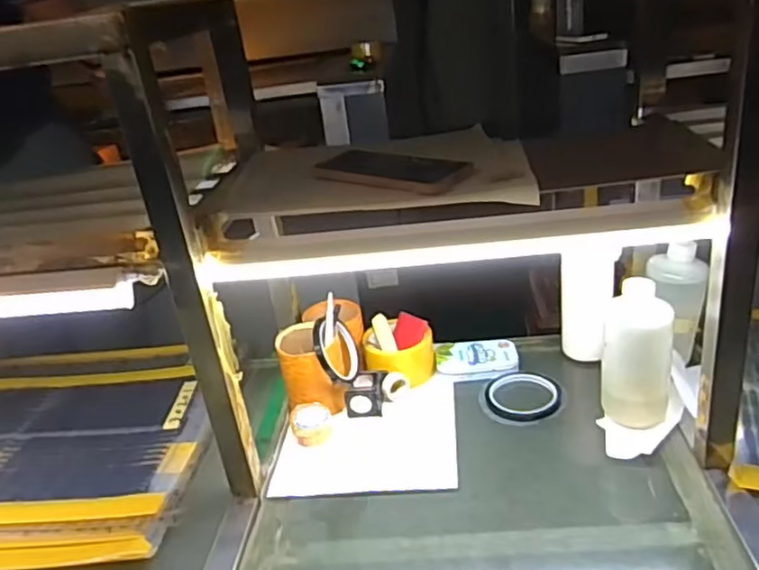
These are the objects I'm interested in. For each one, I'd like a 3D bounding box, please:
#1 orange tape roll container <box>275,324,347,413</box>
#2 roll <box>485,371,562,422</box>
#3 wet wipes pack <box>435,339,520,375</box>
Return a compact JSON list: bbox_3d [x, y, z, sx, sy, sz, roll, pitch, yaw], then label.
[{"bbox_3d":[-0.088,0.112,0.824,0.077,0.098,0.085,-13,28,-9],"label":"orange tape roll container"},{"bbox_3d":[0.180,0.136,0.797,0.091,0.010,0.089,-3,28,9],"label":"roll"},{"bbox_3d":[0.134,0.098,0.878,0.111,0.024,0.068,-3,28,9],"label":"wet wipes pack"}]

